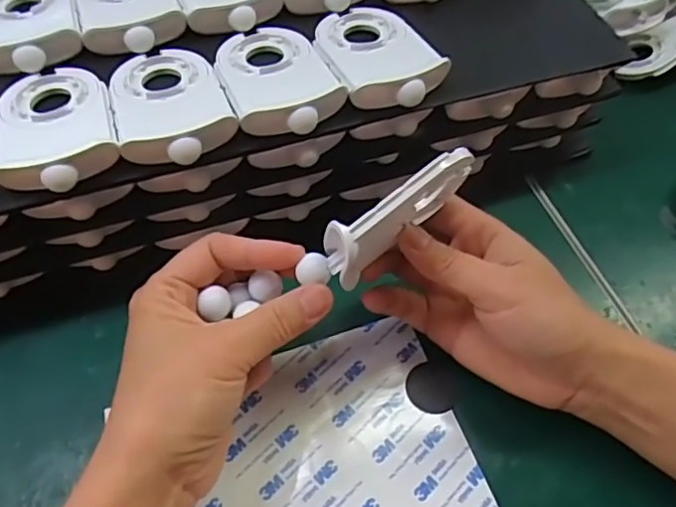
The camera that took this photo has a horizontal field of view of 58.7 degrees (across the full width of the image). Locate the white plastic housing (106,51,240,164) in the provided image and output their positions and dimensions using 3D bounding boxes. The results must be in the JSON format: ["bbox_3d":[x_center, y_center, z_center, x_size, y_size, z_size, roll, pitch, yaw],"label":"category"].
[{"bbox_3d":[-0.091,-0.083,0.319,0.057,0.018,0.090,-19,59,-13],"label":"white plastic housing"}]

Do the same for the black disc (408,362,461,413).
[{"bbox_3d":[0.052,0.073,0.329,0.028,0.004,0.029,0,56,-1],"label":"black disc"}]

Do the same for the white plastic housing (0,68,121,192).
[{"bbox_3d":[-0.147,-0.069,0.309,0.058,0.018,0.089,-18,59,-12],"label":"white plastic housing"}]

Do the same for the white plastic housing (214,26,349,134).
[{"bbox_3d":[-0.035,-0.098,0.331,0.058,0.017,0.088,-19,59,-13],"label":"white plastic housing"}]

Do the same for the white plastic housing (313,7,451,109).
[{"bbox_3d":[0.021,-0.114,0.341,0.057,0.022,0.087,-23,60,-15],"label":"white plastic housing"}]

